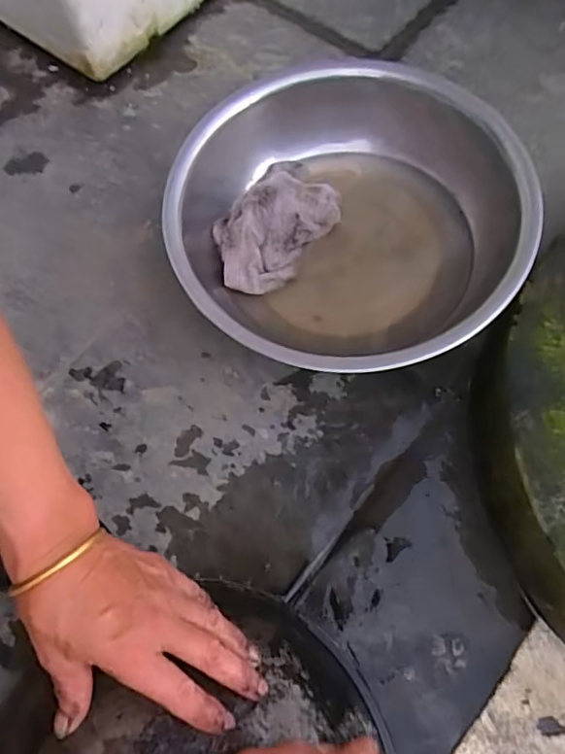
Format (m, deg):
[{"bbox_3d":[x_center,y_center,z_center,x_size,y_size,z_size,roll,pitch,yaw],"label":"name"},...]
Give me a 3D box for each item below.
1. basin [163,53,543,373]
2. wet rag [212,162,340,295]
[{"bbox_3d":[0.055,-0.137,0.510,0.307,0.112,0.297,-1,68,1],"label":"basin"},{"bbox_3d":[-0.009,-0.156,0.533,0.091,0.056,0.148,37,74,19],"label":"wet rag"}]

